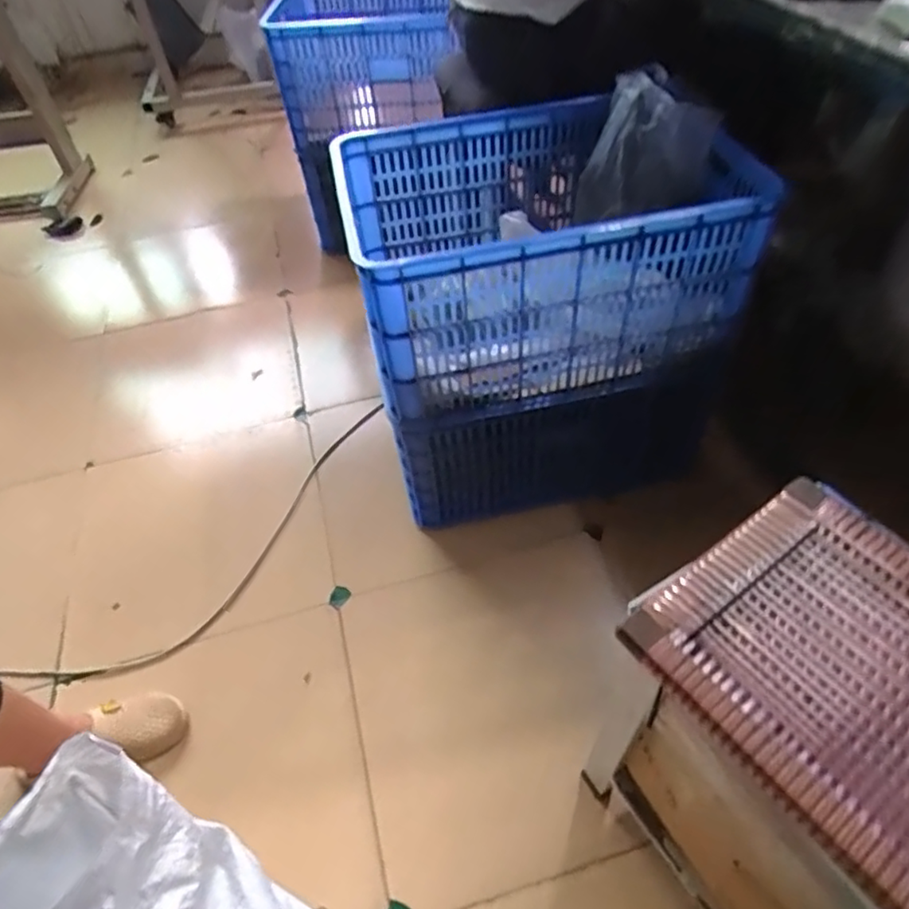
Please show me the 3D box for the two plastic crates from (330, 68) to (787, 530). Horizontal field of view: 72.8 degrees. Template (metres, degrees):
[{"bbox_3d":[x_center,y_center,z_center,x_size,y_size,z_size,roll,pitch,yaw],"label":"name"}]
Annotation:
[{"bbox_3d":[0.116,-0.241,1.088,0.539,0.609,0.457,-17,52,-9],"label":"two plastic crates"}]

